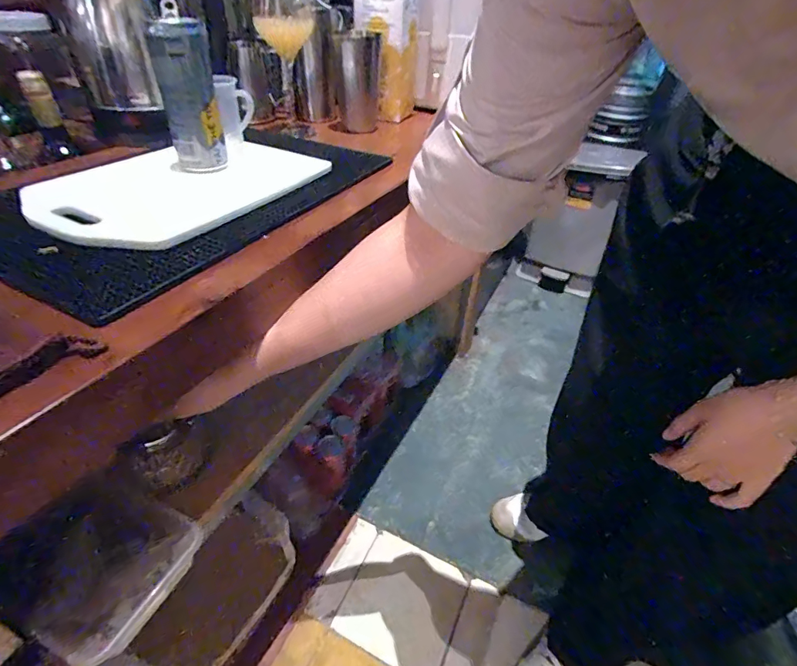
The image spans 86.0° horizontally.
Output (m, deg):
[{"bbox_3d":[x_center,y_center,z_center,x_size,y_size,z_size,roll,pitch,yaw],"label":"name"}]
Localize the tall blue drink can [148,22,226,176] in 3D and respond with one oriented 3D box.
[{"bbox_3d":[-0.236,-0.256,0.480,0.064,0.149,0.060,-17,45,-21],"label":"tall blue drink can"}]

